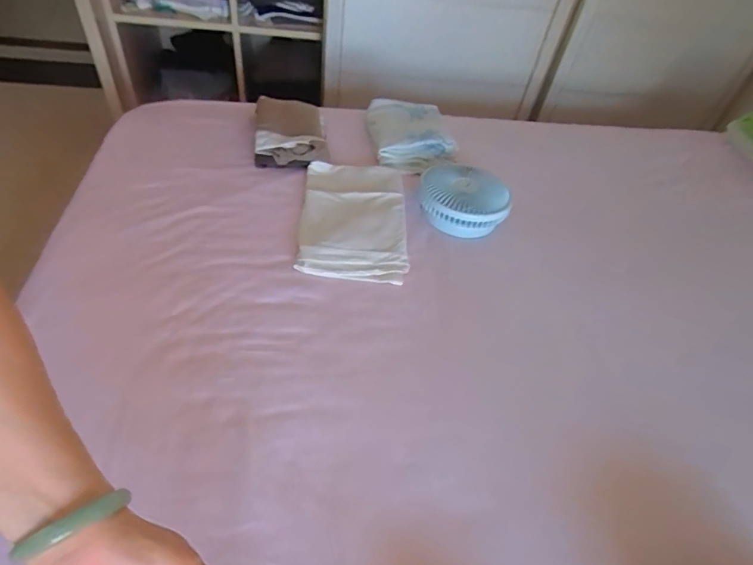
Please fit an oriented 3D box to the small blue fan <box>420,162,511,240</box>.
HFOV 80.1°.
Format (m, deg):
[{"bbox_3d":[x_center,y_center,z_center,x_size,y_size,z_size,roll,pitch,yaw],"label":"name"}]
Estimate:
[{"bbox_3d":[0.173,-0.175,0.910,0.171,0.069,0.193,5,46,3],"label":"small blue fan"}]

